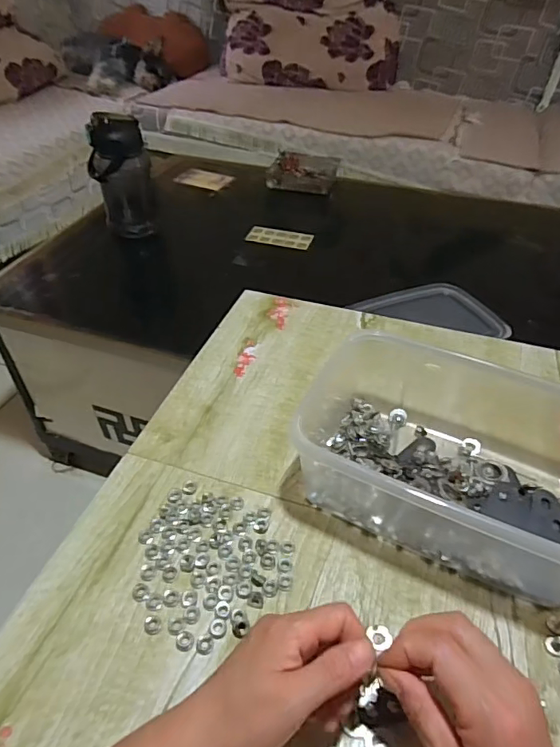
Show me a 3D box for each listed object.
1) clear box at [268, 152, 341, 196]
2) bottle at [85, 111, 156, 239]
[{"bbox_3d":[0.058,-0.476,1.206,0.156,0.039,0.142,11,44,11],"label":"clear box"},{"bbox_3d":[-0.295,-0.354,0.966,0.106,0.231,0.075,-12,44,-14],"label":"bottle"}]

